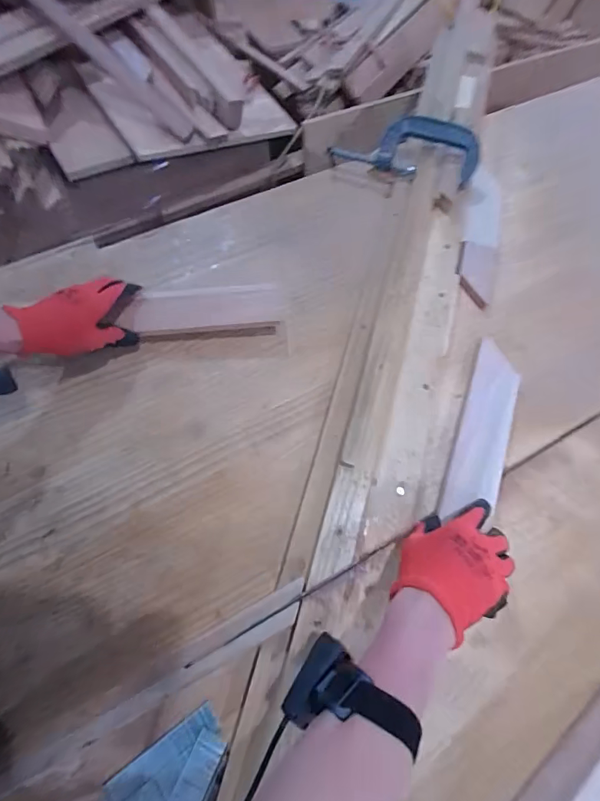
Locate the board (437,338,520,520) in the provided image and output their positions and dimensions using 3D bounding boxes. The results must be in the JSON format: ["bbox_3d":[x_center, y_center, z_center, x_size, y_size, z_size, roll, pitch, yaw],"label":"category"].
[{"bbox_3d":[0.249,0.034,0.535,0.065,0.015,0.274,24,60,9],"label":"board"}]

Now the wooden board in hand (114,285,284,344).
[{"bbox_3d":[-0.136,-0.126,0.580,0.216,0.041,0.062,-6,65,-7],"label":"wooden board in hand"}]

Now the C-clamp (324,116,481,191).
[{"bbox_3d":[0.185,-0.448,0.702,0.256,0.092,0.024,15,24,5],"label":"C-clamp"}]

